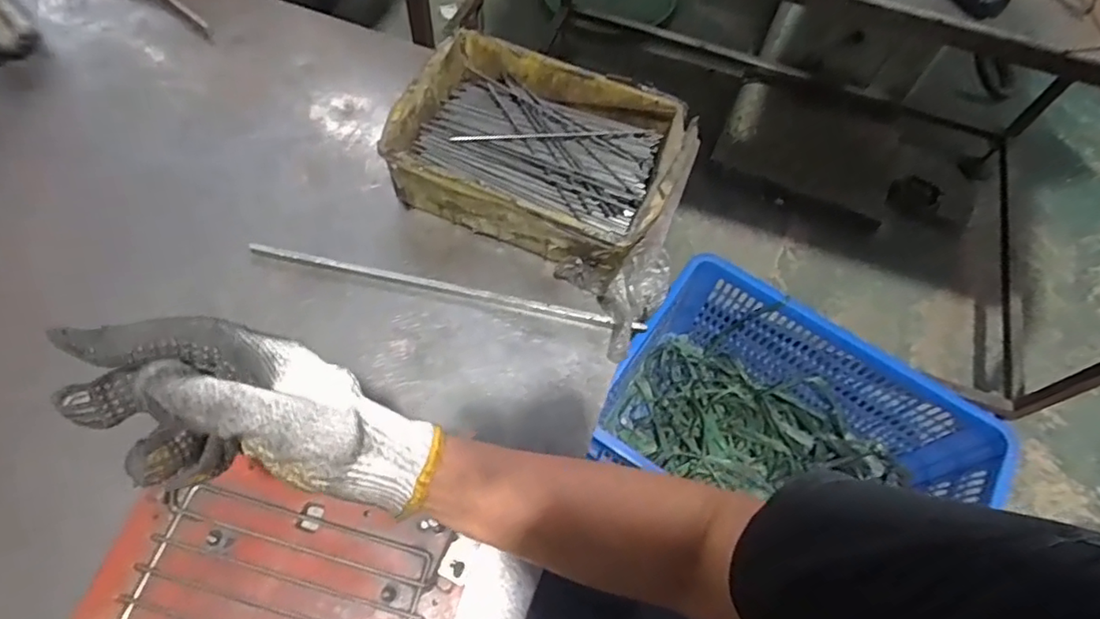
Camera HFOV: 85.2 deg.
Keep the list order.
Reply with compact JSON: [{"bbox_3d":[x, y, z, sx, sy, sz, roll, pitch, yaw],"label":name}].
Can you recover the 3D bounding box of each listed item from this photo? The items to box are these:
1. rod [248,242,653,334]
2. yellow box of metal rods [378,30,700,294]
[{"bbox_3d":[-0.091,-0.021,0.535,0.357,0.010,0.012,11,62,3],"label":"rod"},{"bbox_3d":[-0.008,-0.148,0.571,0.254,0.072,0.187,24,64,10],"label":"yellow box of metal rods"}]

